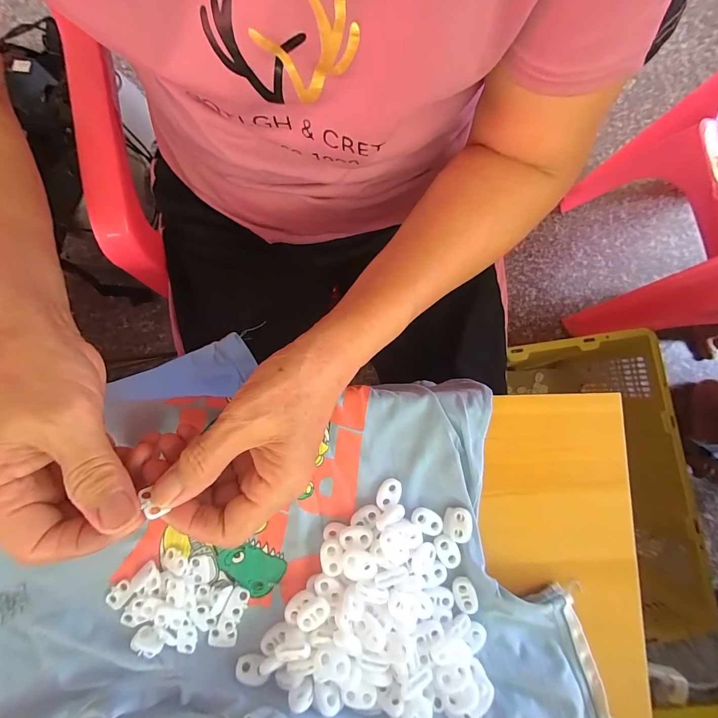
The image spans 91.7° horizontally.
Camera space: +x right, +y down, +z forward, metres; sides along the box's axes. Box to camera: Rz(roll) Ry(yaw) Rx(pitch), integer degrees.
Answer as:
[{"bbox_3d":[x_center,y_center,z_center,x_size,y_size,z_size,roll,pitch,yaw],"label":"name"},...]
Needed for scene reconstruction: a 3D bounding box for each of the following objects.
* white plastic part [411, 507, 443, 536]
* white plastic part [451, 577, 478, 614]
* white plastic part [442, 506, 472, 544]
[{"bbox_3d":[0.048,0.114,0.244,0.023,0.004,0.015,38,84,2],"label":"white plastic part"},{"bbox_3d":[0.073,0.162,0.239,0.014,0.004,0.023,-22,85,-5],"label":"white plastic part"},{"bbox_3d":[0.069,0.116,0.243,0.019,0.006,0.022,-1,84,-3],"label":"white plastic part"}]

